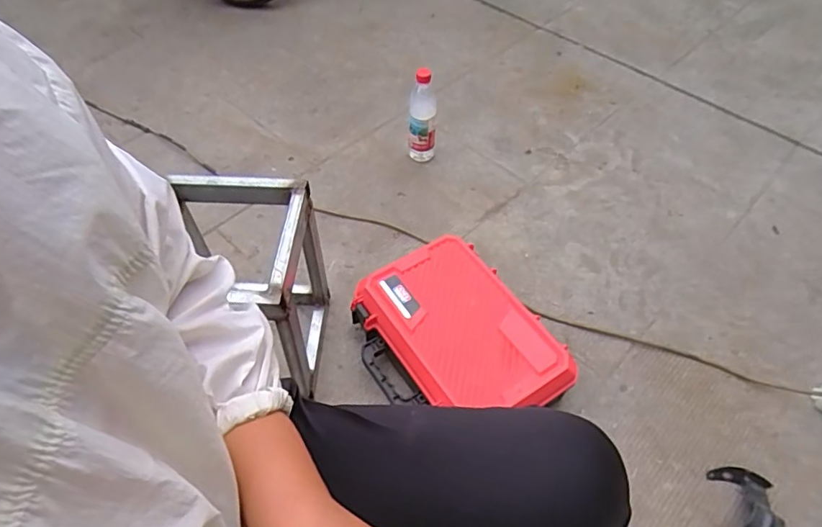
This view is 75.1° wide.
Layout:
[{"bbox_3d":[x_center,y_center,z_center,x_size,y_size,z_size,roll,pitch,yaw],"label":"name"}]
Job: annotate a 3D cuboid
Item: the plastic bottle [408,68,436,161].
[{"bbox_3d":[0.029,-0.348,1.318,0.070,0.246,0.058,0,52,0],"label":"plastic bottle"}]

